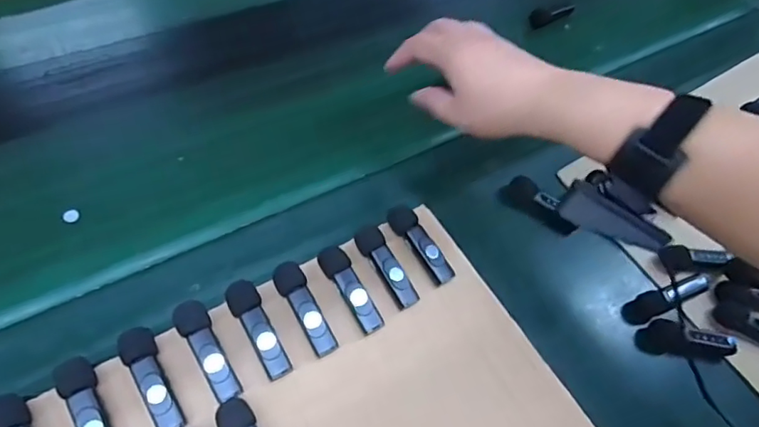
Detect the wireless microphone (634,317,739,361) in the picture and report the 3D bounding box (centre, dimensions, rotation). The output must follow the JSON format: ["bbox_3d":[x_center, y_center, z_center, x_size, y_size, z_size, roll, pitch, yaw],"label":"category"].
[{"bbox_3d":[0.235,0.097,0.399,0.068,0.027,0.021,11,55,-3],"label":"wireless microphone"}]

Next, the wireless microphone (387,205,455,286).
[{"bbox_3d":[0.029,0.023,0.379,0.018,0.019,0.064,-25,63,-24],"label":"wireless microphone"}]

